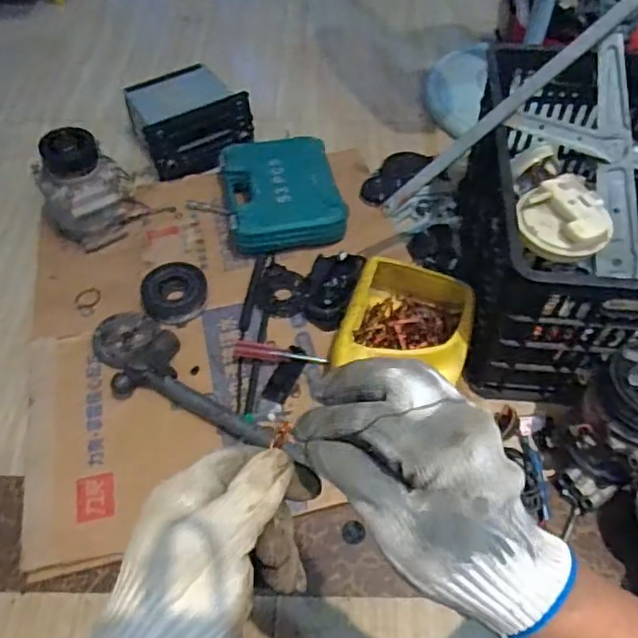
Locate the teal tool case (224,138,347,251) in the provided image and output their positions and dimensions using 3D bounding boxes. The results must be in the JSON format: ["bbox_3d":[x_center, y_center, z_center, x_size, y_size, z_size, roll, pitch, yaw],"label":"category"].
[{"bbox_3d":[-0.066,-0.221,1.090,0.199,0.063,0.240,-11,51,-4],"label":"teal tool case"}]

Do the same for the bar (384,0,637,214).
[{"bbox_3d":[0.264,-0.291,0.827,0.456,0.026,0.026,-38,44,29],"label":"bar"}]

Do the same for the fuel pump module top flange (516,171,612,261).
[{"bbox_3d":[0.310,-0.124,0.780,0.108,0.045,0.109,-5,66,12],"label":"fuel pump module top flange"}]

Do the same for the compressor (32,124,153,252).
[{"bbox_3d":[-0.403,-0.239,1.060,0.157,0.188,0.137,-35,60,-24],"label":"compressor"}]

